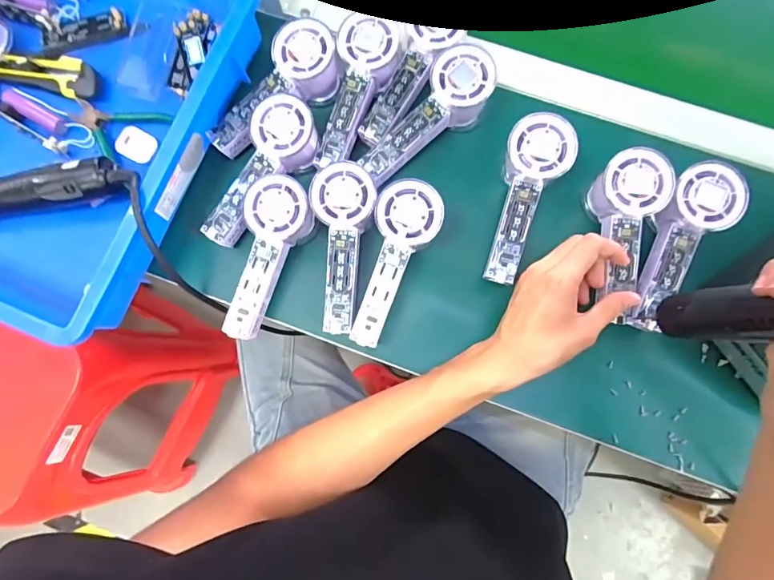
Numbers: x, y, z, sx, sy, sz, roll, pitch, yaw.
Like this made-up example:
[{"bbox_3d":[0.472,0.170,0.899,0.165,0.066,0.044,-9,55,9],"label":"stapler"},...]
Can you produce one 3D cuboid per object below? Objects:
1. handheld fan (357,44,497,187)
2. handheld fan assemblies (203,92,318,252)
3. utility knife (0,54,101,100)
[{"bbox_3d":[0.040,-0.158,0.440,0.147,0.059,0.056,-43,82,8],"label":"handheld fan"},{"bbox_3d":[-0.117,-0.107,0.429,0.053,0.038,0.144,35,97,6],"label":"handheld fan assemblies"},{"bbox_3d":[-0.352,-0.222,0.467,0.128,0.026,0.039,13,81,3],"label":"utility knife"}]

